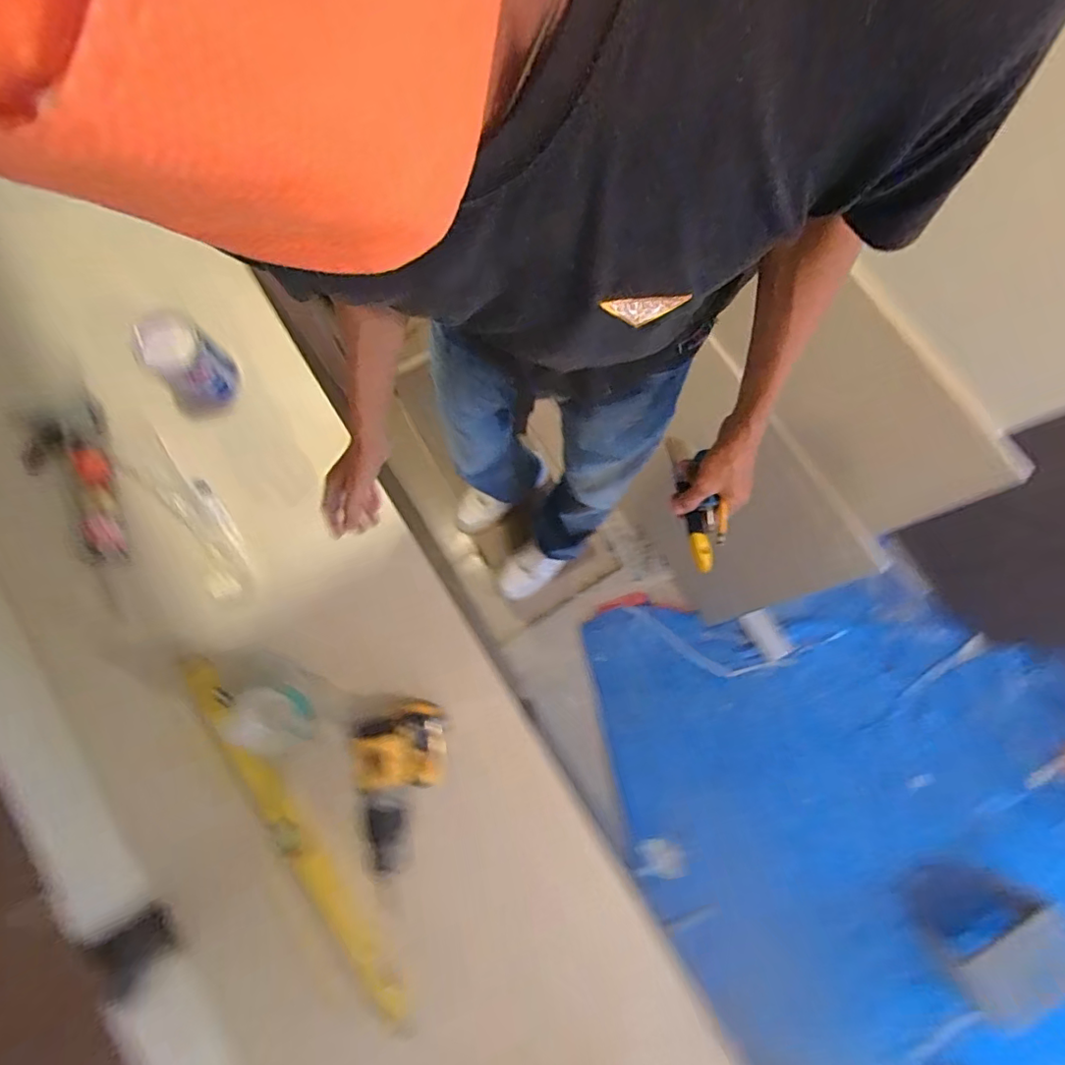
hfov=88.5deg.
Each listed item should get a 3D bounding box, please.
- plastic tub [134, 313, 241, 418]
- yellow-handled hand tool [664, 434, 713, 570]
[{"bbox_3d":[-0.580,-0.277,0.915,0.122,0.114,0.118,0,80,-2],"label":"plastic tub"},{"bbox_3d":[0.190,-0.035,0.662,0.027,0.032,0.177,-7,60,0],"label":"yellow-handled hand tool"}]

